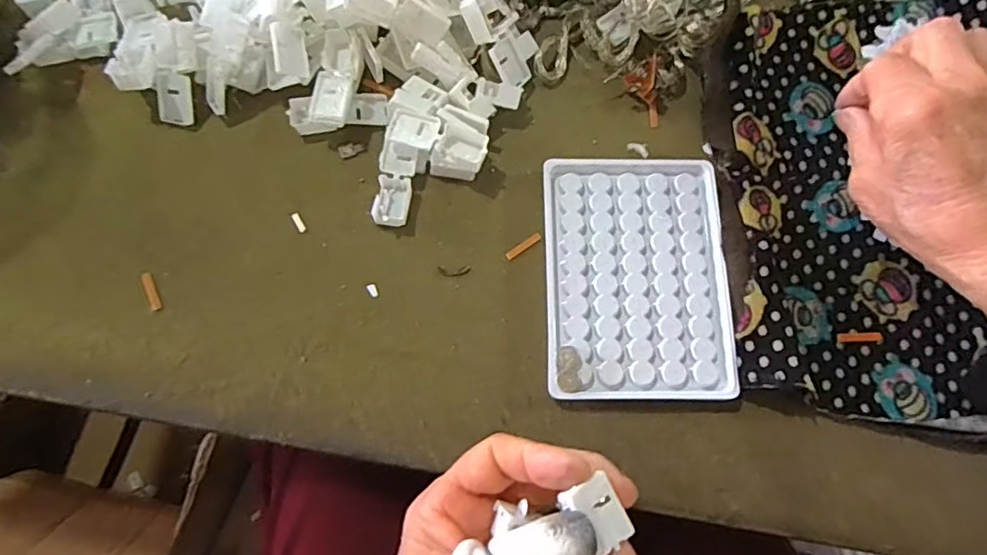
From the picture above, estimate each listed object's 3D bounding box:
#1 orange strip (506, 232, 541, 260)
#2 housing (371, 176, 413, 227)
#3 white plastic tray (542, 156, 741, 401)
[{"bbox_3d":[0.016,-0.017,0.313,0.021,0.004,0.004,-34,78,-9],"label":"orange strip"},{"bbox_3d":[-0.056,-0.042,0.317,0.018,0.010,0.028,7,75,1],"label":"housing"},{"bbox_3d":[0.075,-0.002,0.305,0.094,0.012,0.131,0,75,-1],"label":"white plastic tray"}]

